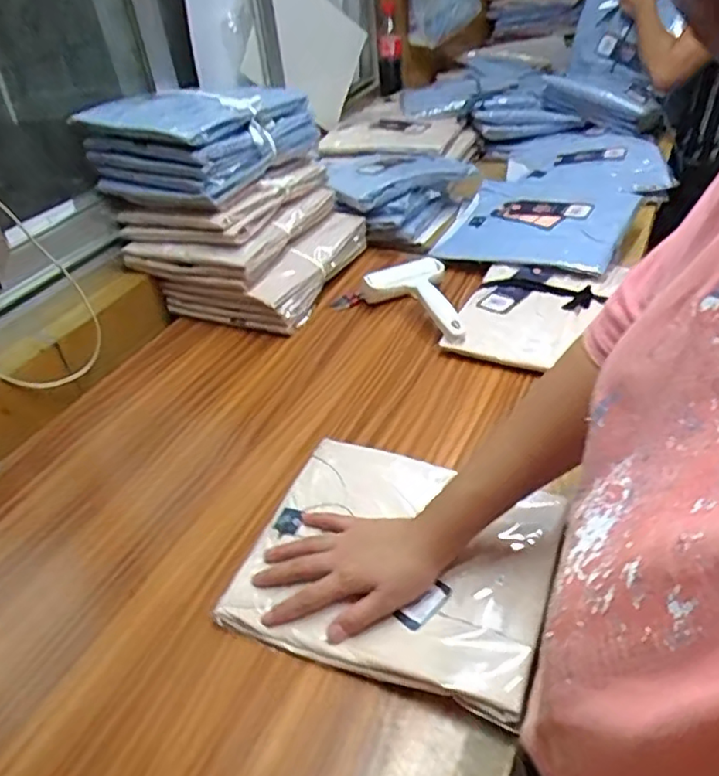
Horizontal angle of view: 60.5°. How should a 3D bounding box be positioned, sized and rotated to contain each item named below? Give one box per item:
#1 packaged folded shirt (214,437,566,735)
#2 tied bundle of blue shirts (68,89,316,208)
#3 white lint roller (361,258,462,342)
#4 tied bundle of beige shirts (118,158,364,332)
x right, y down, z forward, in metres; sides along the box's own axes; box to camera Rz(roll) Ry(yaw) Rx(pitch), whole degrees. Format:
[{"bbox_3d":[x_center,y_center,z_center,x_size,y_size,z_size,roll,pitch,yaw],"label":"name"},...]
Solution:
[{"bbox_3d":[0.033,0.143,0.545,0.258,0.034,0.221,11,42,22],"label":"packaged folded shirt"},{"bbox_3d":[-0.219,-0.366,0.878,0.202,0.103,0.260,15,43,26],"label":"tied bundle of blue shirts"},{"bbox_3d":[0.071,-0.112,0.838,0.112,0.052,0.187,-8,38,-1],"label":"white lint roller"},{"bbox_3d":[-0.164,-0.228,0.929,0.256,0.167,0.262,13,42,24],"label":"tied bundle of beige shirts"}]

